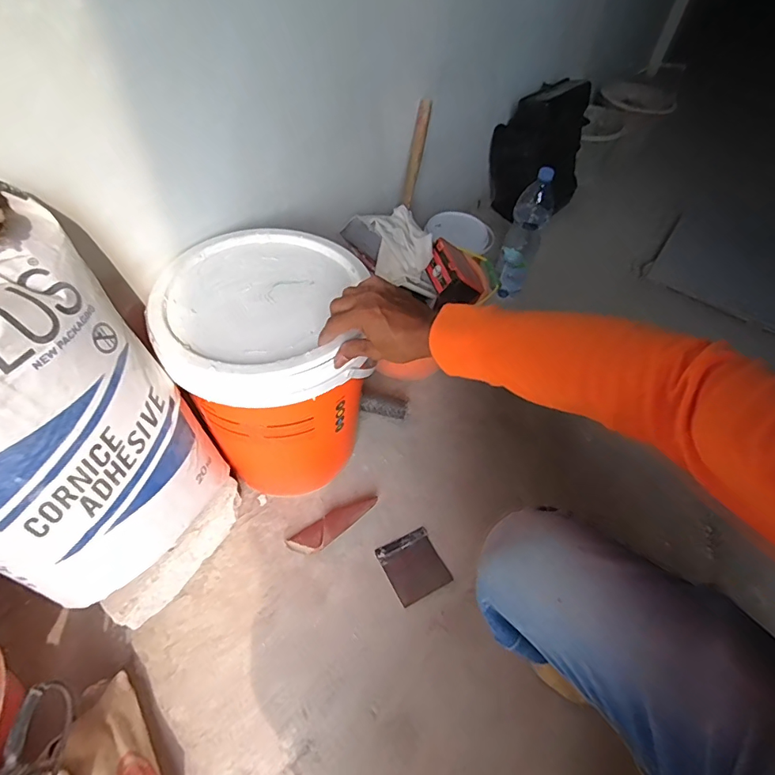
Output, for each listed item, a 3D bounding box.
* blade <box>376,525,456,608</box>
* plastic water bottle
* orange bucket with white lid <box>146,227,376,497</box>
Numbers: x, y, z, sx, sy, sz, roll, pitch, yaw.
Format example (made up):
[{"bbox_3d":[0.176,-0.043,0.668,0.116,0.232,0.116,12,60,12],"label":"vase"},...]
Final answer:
[{"bbox_3d":[0.045,0.310,0.811,0.099,0.005,0.107,-20,57,-20],"label":"blade"},{"bbox_3d":[0.342,-0.376,1.161,0.088,0.334,0.106,20,53,10],"label":"plastic water bottle"},{"bbox_3d":[-0.180,-0.013,0.778,0.277,0.367,0.289,3,52,-4],"label":"orange bucket with white lid"}]

